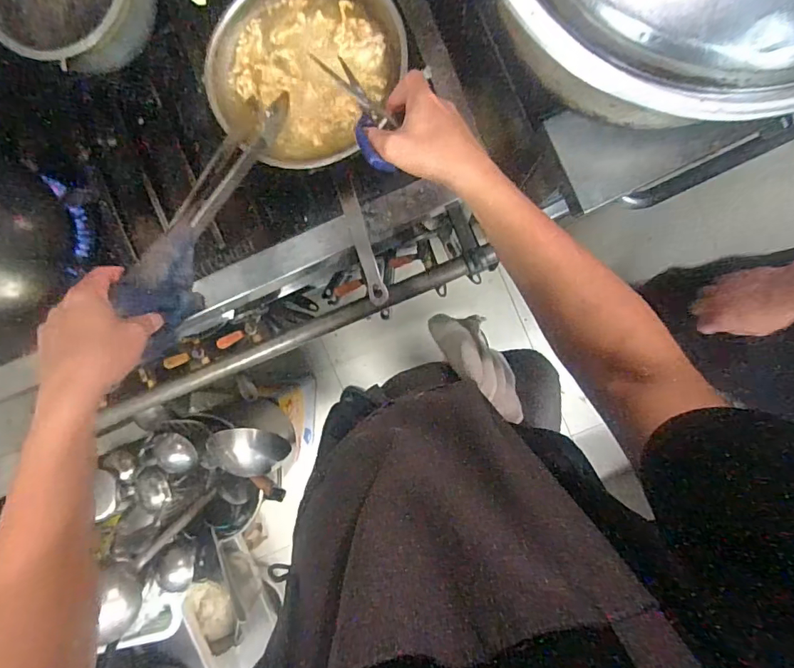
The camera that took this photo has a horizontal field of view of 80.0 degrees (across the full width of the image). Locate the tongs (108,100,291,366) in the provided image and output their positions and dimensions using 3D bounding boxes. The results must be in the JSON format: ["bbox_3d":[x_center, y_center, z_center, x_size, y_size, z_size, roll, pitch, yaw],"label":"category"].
[{"bbox_3d":[-0.218,-0.154,0.562,0.065,0.050,0.377,10,61,6],"label":"tongs"}]

